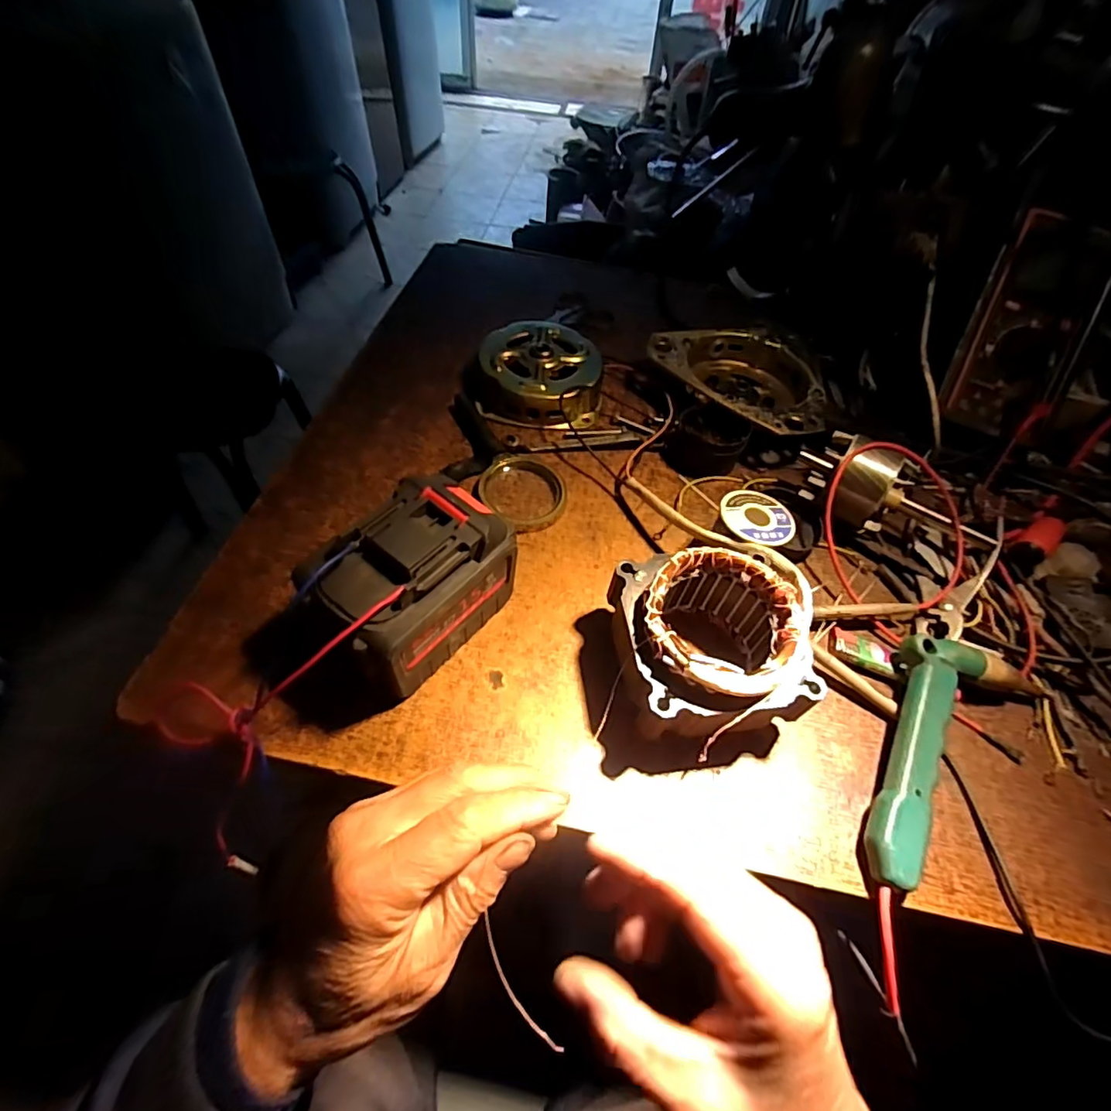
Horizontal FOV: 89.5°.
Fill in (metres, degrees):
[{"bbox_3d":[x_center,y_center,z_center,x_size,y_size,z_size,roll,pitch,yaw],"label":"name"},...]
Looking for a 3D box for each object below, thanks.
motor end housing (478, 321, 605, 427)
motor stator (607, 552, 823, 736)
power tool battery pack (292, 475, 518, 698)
[{"bbox_3d":[-0.016,-0.167,0.508,0.117,0.036,0.116,9,53,3],"label":"motor end housing"},{"bbox_3d":[0.093,0.056,0.338,0.115,0.072,0.110,1,53,-4],"label":"motor stator"},{"bbox_3d":[-0.087,0.019,0.337,0.075,0.085,0.117,34,58,20],"label":"power tool battery pack"}]

